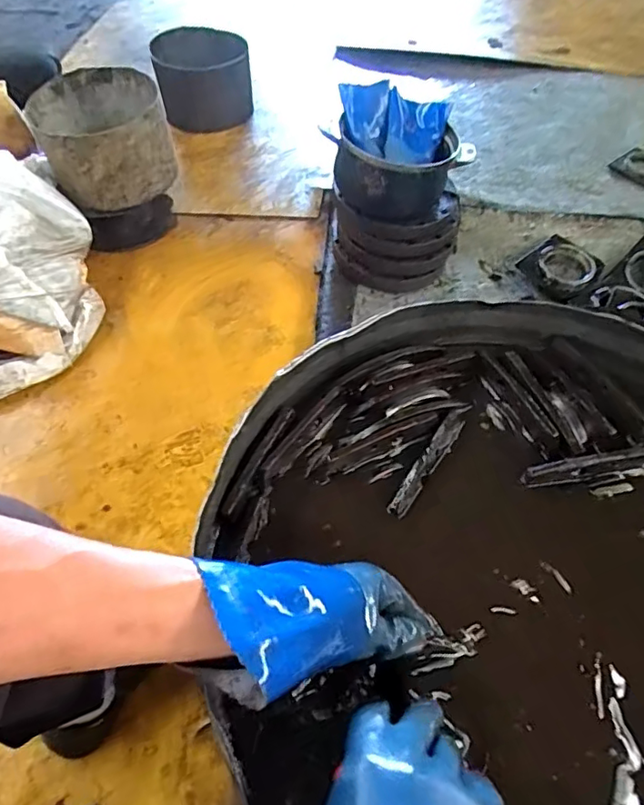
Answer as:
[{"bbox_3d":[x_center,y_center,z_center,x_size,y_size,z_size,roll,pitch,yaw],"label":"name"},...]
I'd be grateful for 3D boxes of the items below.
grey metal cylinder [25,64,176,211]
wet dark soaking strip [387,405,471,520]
[{"bbox_3d":[-0.504,-0.606,1.311,0.281,0.192,0.278,-18,55,-13],"label":"grey metal cylinder"},{"bbox_3d":[0.115,0.054,0.581,0.021,0.016,0.156,29,58,20],"label":"wet dark soaking strip"}]

